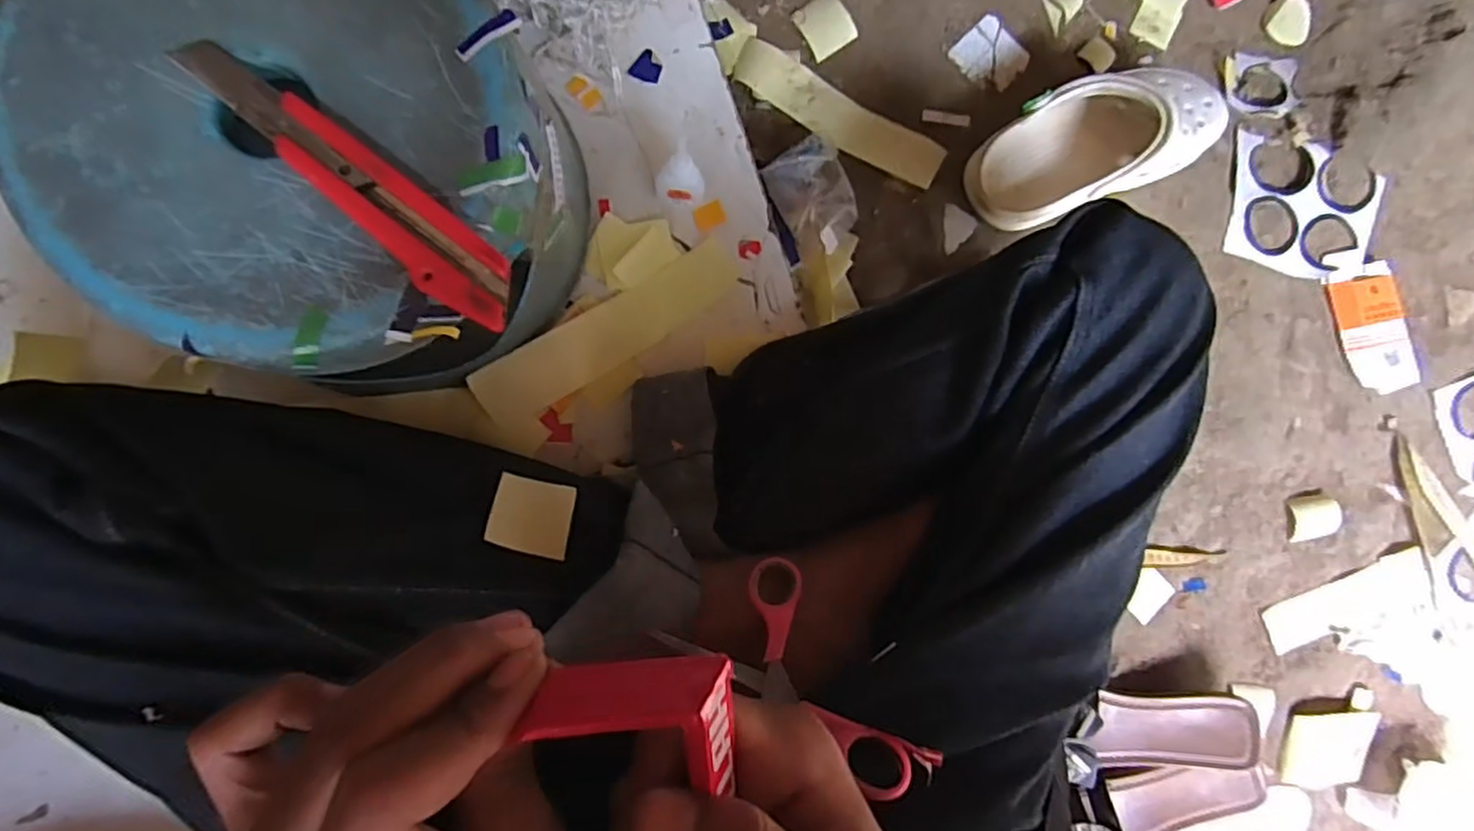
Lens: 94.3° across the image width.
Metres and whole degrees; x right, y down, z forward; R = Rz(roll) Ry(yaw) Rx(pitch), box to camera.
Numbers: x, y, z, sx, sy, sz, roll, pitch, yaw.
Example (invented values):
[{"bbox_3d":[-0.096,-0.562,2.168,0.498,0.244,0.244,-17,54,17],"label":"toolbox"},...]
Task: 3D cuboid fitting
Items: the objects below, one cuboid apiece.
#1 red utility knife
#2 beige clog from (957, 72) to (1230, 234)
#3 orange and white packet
[{"bbox_3d":[-0.171,-0.105,0.303,0.182,0.011,0.032,39,88,-4],"label":"red utility knife"},{"bbox_3d":[0.304,-0.233,0.580,0.233,0.090,0.096,-23,93,-4],"label":"beige clog"},{"bbox_3d":[0.597,-0.089,0.639,0.059,0.014,0.133,-19,88,-6],"label":"orange and white packet"}]

